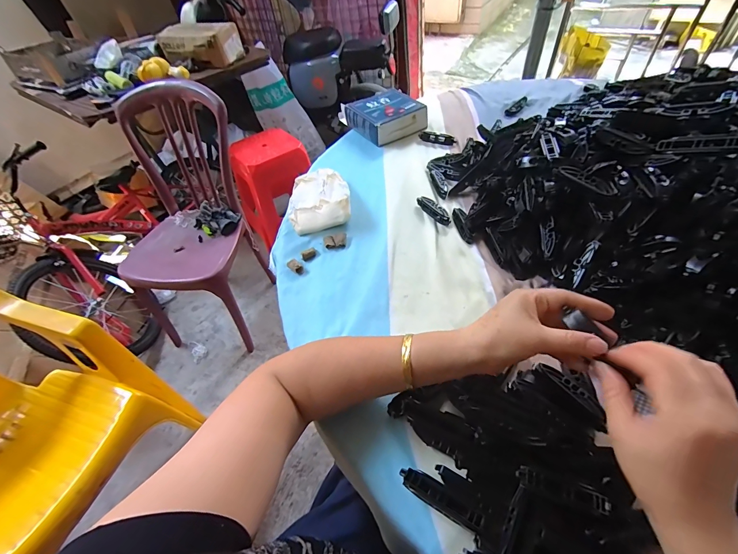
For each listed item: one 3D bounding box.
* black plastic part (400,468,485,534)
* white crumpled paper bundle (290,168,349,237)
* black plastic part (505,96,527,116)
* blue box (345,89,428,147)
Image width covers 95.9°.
[{"bbox_3d":[0.064,0.197,0.300,0.075,0.018,0.020,25,57,25],"label":"black plastic part"},{"bbox_3d":[-0.090,-0.146,0.593,0.109,0.040,0.150,-7,50,0],"label":"white crumpled paper bundle"},{"bbox_3d":[0.353,-0.409,0.802,0.074,0.009,0.024,-41,56,-8],"label":"black plastic part"},{"bbox_3d":[0.039,-0.372,0.770,0.143,0.045,0.155,-28,53,-16],"label":"blue box"}]

